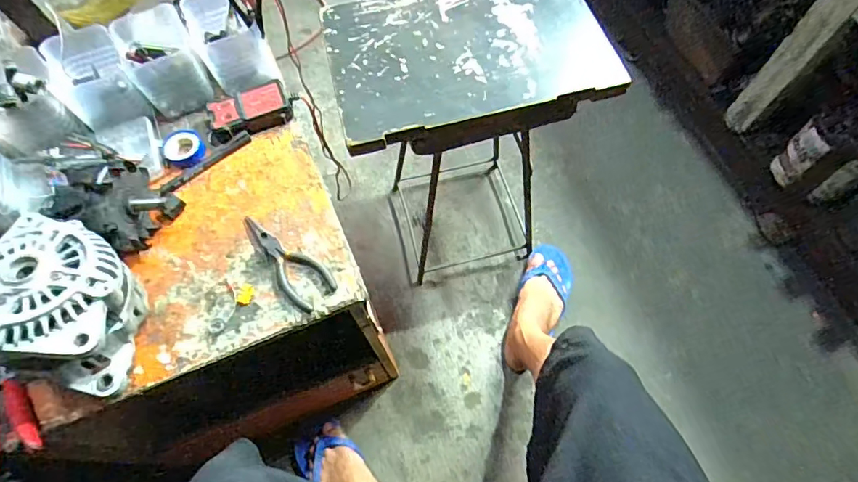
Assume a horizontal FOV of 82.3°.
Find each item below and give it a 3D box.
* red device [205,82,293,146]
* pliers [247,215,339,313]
[{"bbox_3d":[-0.249,-0.175,0.673,0.116,0.030,0.060,-21,66,-8],"label":"red device"},{"bbox_3d":[-0.176,0.022,0.580,0.151,0.012,0.051,38,71,18],"label":"pliers"}]

